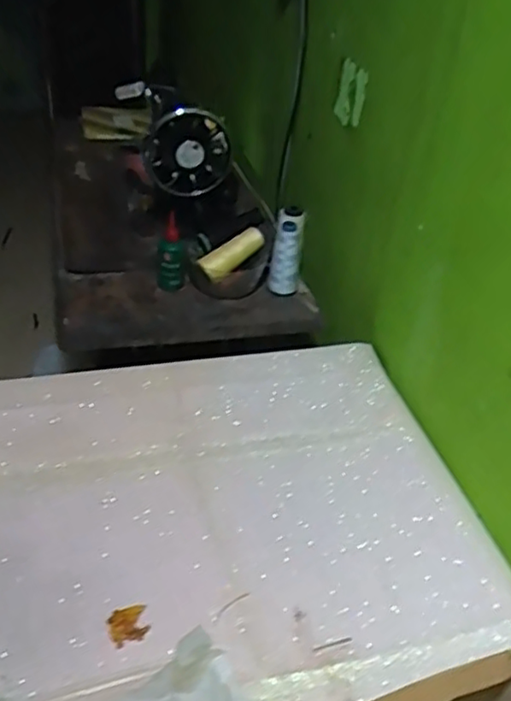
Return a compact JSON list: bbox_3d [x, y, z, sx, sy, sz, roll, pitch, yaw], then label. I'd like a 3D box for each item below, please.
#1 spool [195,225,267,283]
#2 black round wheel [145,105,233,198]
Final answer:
[{"bbox_3d":[-0.035,-0.150,1.012,0.108,0.037,0.034,-38,48,-9],"label":"spool"},{"bbox_3d":[-0.104,-0.309,1.033,0.133,0.129,0.032,-1,38,-9],"label":"black round wheel"}]

